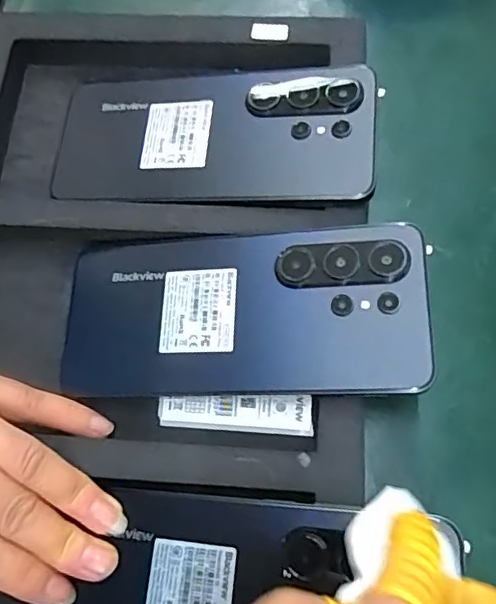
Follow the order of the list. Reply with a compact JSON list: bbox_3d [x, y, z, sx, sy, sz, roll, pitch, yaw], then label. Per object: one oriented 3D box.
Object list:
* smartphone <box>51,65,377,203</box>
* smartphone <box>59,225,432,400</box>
[{"bbox_3d":[-0.020,-0.088,0.289,0.165,0.009,0.078,1,71,13],"label":"smartphone"},{"bbox_3d":[-0.005,0.005,0.256,0.165,0.006,0.076,-2,71,13],"label":"smartphone"}]

